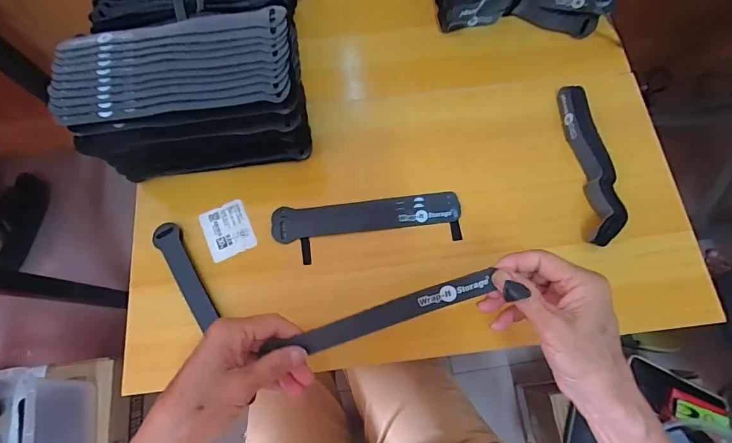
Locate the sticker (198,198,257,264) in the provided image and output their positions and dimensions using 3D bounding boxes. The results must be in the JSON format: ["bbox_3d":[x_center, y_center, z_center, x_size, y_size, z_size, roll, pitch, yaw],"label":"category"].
[{"bbox_3d":[-0.148,0.009,0.407,0.049,0.005,0.058,-25,75,-7],"label":"sticker"}]

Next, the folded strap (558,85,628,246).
[{"bbox_3d":[0.247,-0.068,0.412,0.035,0.022,0.185,-2,74,0],"label":"folded strap"}]

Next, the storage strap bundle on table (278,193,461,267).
[{"bbox_3d":[0.002,0.005,0.408,0.199,0.007,0.058,-5,74,-1],"label":"storage strap bundle on table"}]

